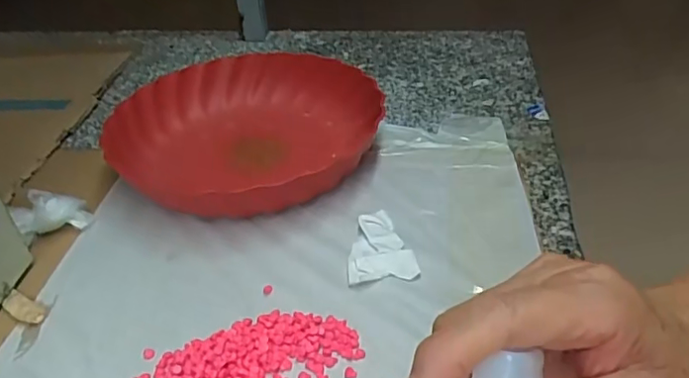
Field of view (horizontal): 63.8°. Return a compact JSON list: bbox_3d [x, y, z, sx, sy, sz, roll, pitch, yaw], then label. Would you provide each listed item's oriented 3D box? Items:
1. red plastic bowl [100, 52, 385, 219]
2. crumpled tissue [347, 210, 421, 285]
[{"bbox_3d":[-0.088,-0.056,0.512,0.232,0.048,0.224,-3,37,2],"label":"red plastic bowl"},{"bbox_3d":[0.024,0.040,0.405,0.047,0.008,0.069,-6,37,-2],"label":"crumpled tissue"}]

